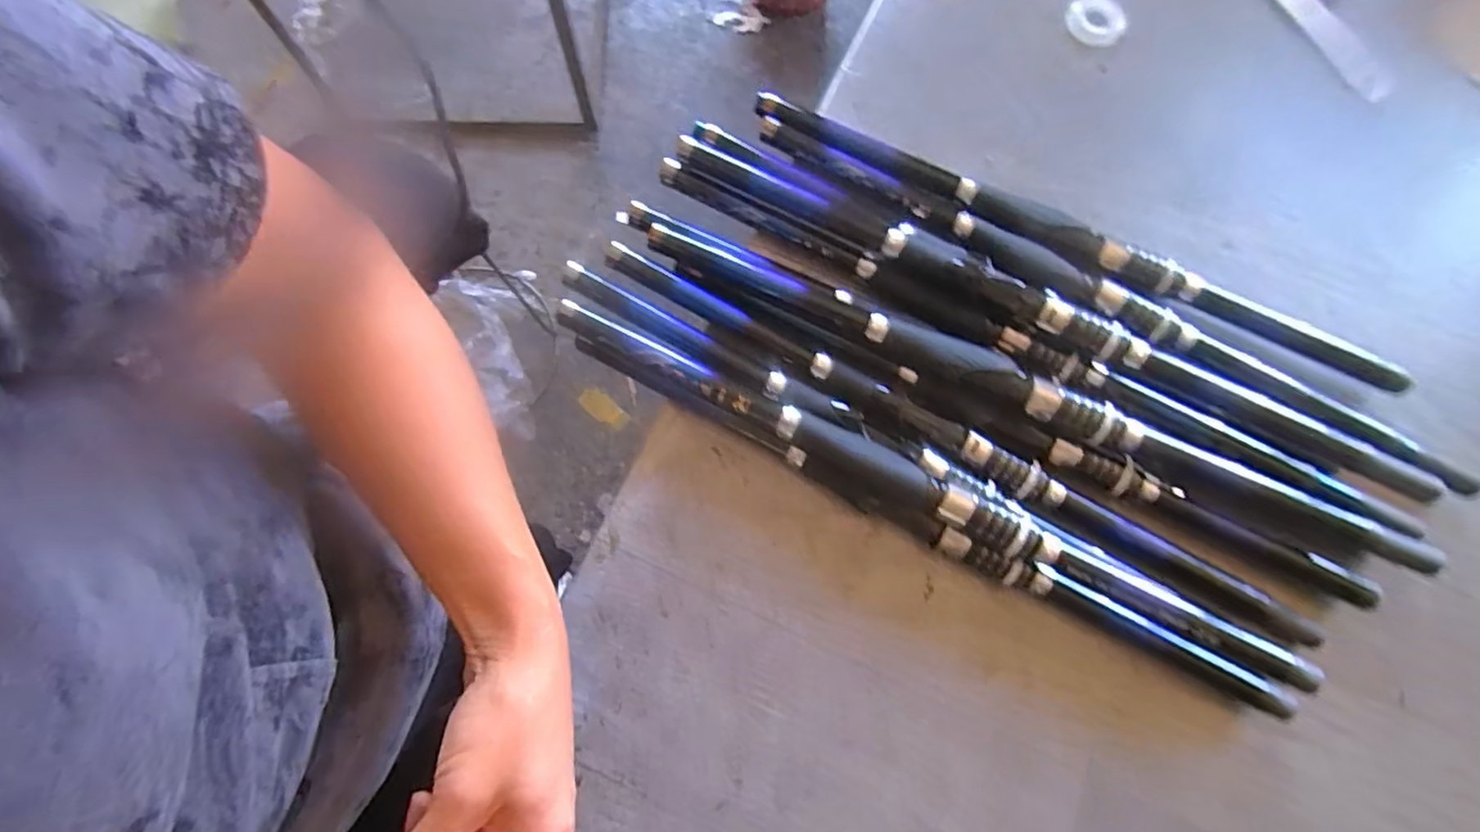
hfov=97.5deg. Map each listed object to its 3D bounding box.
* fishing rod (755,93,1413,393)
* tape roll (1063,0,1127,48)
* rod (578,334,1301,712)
[{"bbox_3d":[0.247,-0.138,0.502,0.504,0.027,0.034,27,76,6],"label":"fishing rod"},{"bbox_3d":[0.313,-0.349,0.569,0.051,0.011,0.052,0,75,-1],"label":"tape roll"},{"bbox_3d":[0.115,0.067,0.436,0.510,0.033,0.023,27,76,6],"label":"rod"}]

